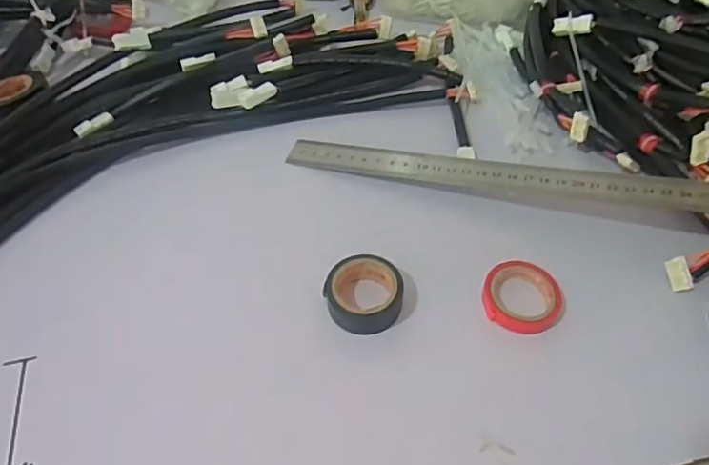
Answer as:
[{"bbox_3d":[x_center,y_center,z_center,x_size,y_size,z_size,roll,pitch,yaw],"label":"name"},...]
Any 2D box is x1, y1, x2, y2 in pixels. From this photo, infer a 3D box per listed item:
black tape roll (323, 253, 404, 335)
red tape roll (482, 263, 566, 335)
[{"bbox_3d":[0.006,0.036,0.320,0.044,0.020,0.040,-1,52,1],"label":"black tape roll"},{"bbox_3d":[0.097,0.037,0.319,0.043,0.009,0.043,-1,52,1],"label":"red tape roll"}]

